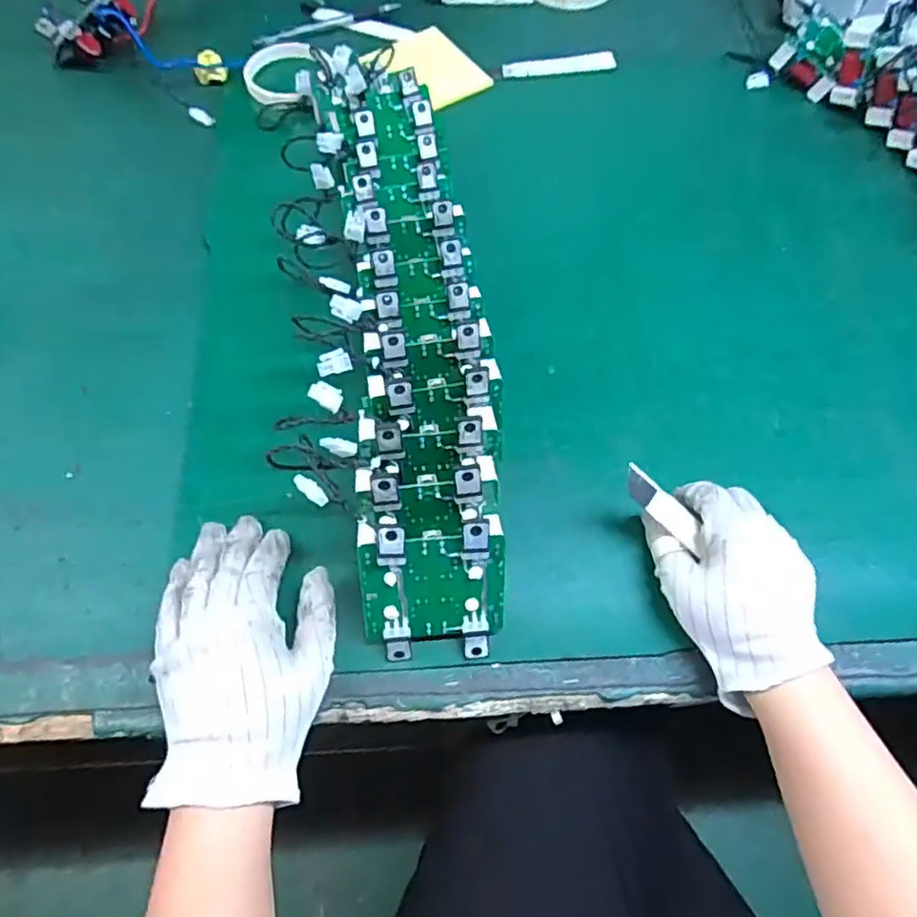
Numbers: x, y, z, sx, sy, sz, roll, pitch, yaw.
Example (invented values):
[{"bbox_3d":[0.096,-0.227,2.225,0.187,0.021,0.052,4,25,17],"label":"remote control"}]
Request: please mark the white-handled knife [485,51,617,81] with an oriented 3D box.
[{"bbox_3d":[0.100,-0.414,0.680,0.133,0.012,0.021,-10,65,-7],"label":"white-handled knife"}]

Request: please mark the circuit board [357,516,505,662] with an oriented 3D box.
[{"bbox_3d":[-0.015,0.077,0.385,0.083,0.094,0.023,-4,26,-5],"label":"circuit board"}]

